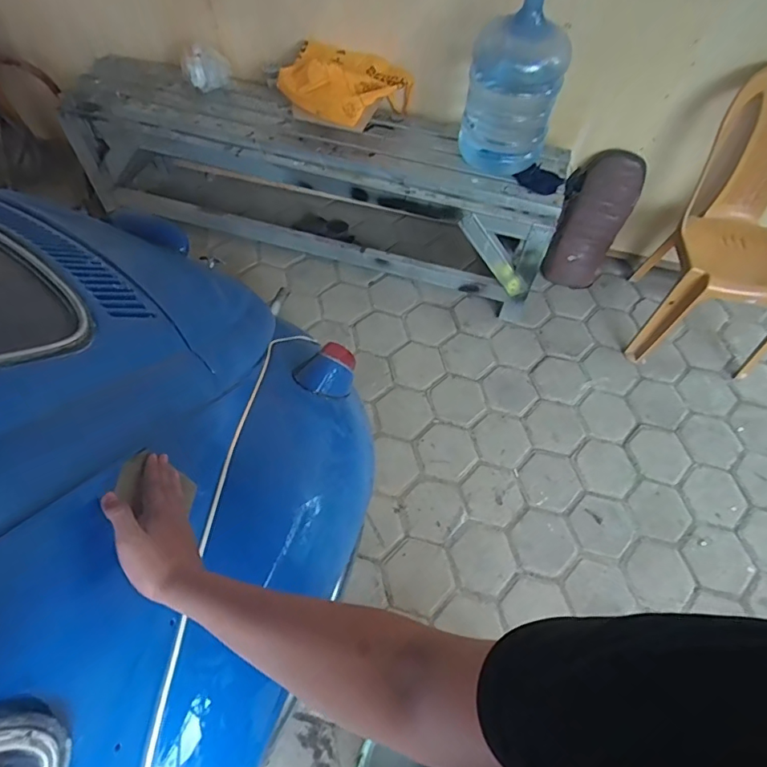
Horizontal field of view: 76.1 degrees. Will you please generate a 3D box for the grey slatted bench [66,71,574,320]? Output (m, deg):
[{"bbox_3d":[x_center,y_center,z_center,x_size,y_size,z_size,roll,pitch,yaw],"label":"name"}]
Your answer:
[{"bbox_3d":[-0.255,-0.744,1.830,1.721,0.561,0.365,15,60,7],"label":"grey slatted bench"}]

